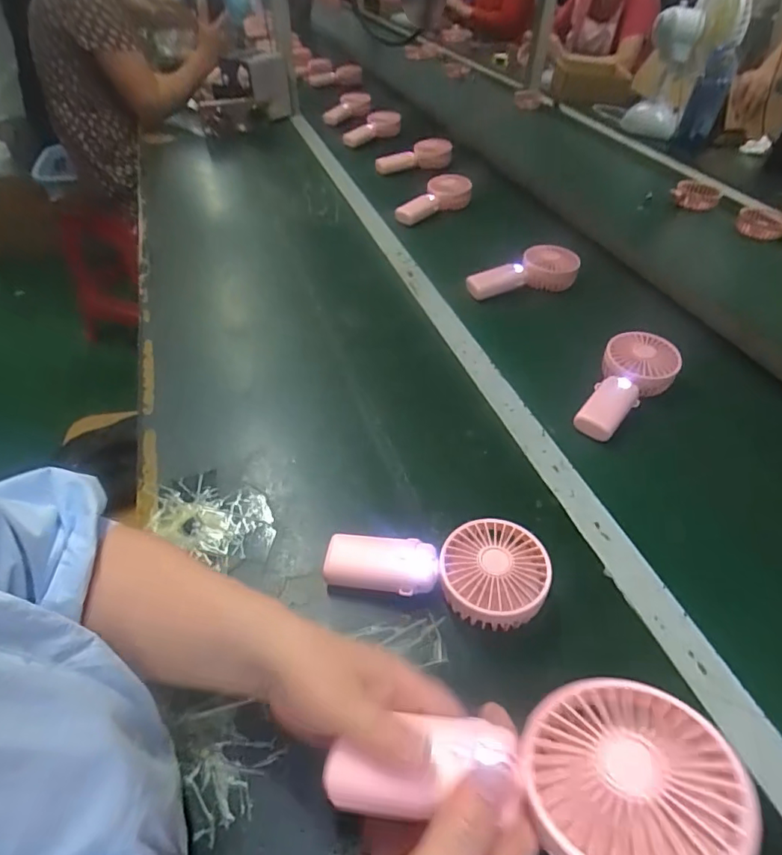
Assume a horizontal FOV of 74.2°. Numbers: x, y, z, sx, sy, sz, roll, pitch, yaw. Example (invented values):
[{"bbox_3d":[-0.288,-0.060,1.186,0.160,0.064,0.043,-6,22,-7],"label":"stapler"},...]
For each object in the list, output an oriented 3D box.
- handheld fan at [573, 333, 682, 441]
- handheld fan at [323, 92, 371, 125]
[{"bbox_3d":[0.284,-0.051,0.631,0.085,0.037,0.176,32,66,29],"label":"handheld fan"},{"bbox_3d":[-0.127,-0.902,1.462,0.162,0.062,0.058,5,39,39],"label":"handheld fan"}]

